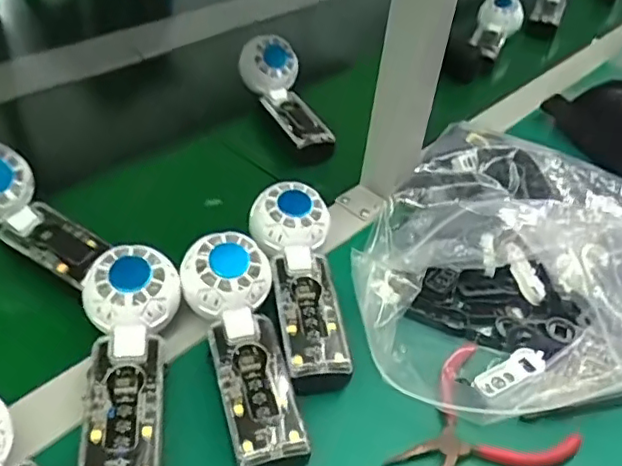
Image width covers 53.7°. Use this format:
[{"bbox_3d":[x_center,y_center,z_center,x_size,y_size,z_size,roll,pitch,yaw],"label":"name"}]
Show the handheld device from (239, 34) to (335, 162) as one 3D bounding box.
[{"bbox_3d":[-0.021,-0.140,0.642,0.051,0.055,0.155,-15,59,-24],"label":"handheld device"}]

